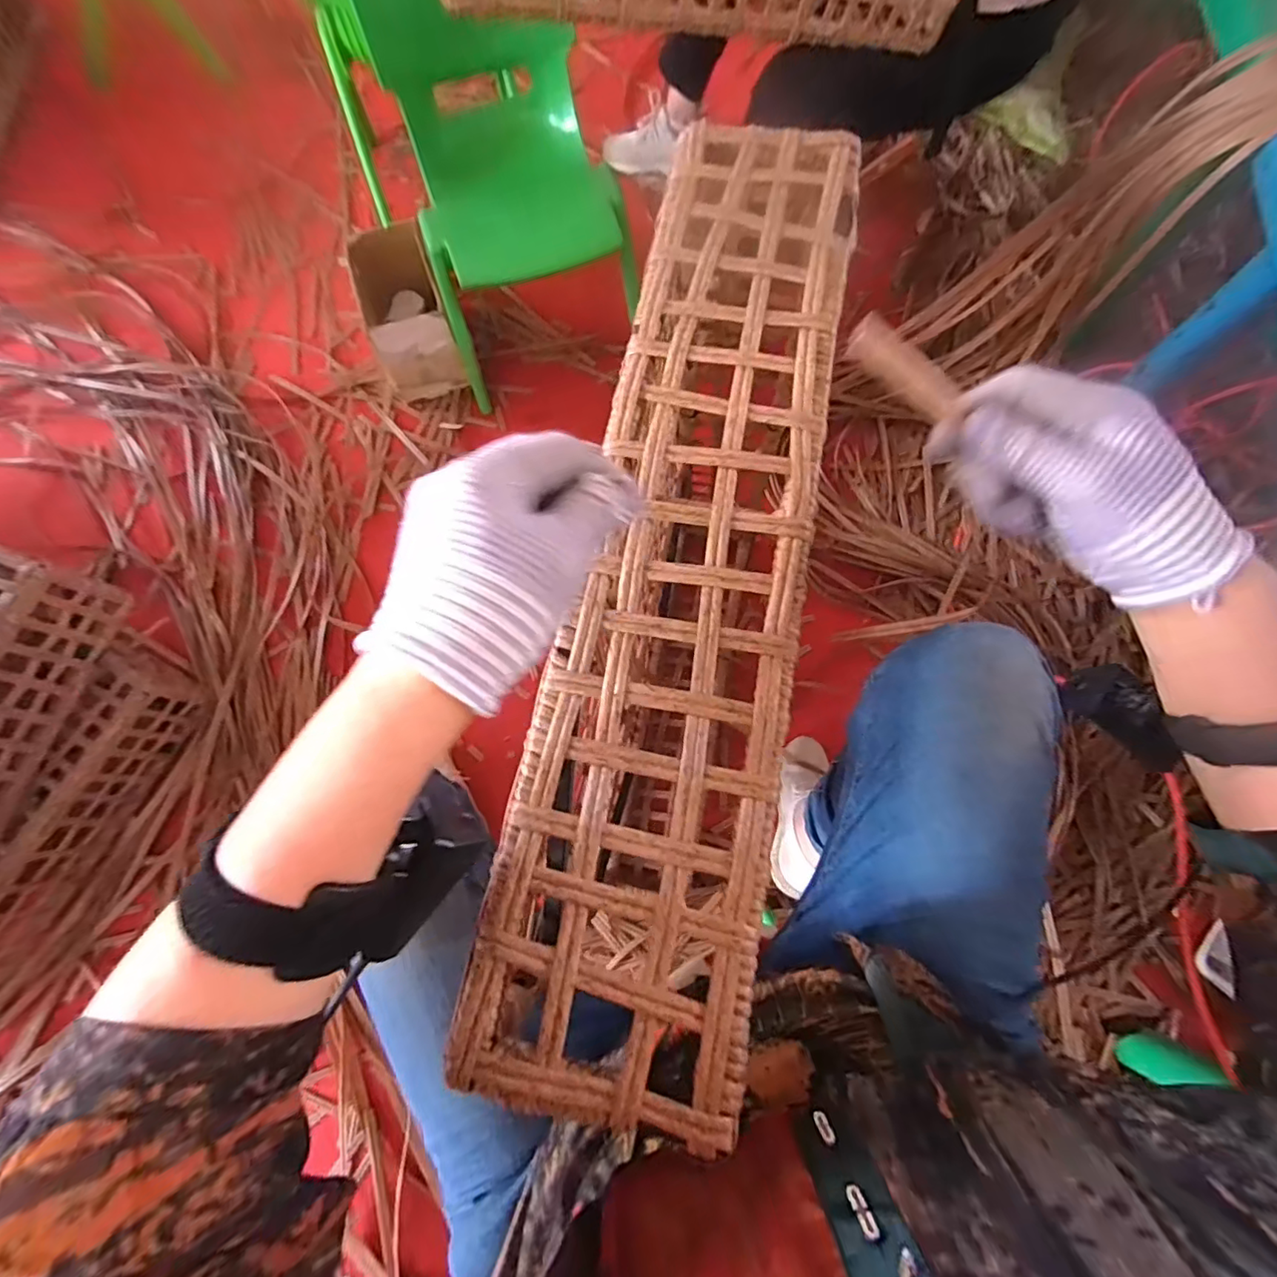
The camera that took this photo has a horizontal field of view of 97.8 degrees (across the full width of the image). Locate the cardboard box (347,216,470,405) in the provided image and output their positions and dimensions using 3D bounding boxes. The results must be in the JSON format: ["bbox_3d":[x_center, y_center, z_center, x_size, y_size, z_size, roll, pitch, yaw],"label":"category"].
[{"bbox_3d":[-0.434,-0.617,1.075,0.147,0.205,0.254,-18,76,-4],"label":"cardboard box"}]

